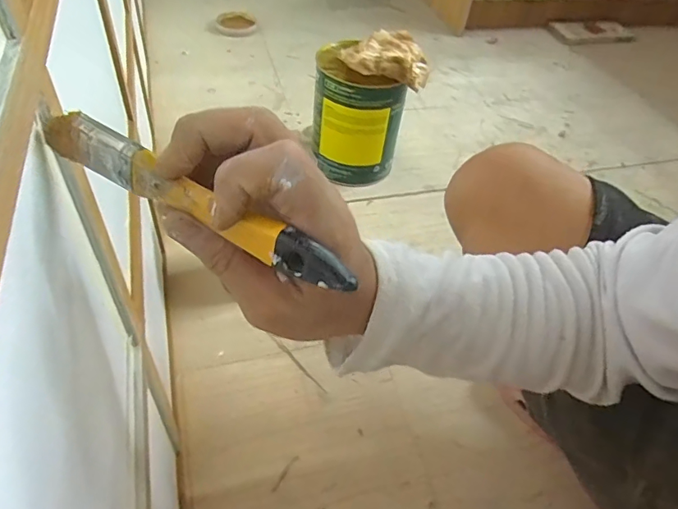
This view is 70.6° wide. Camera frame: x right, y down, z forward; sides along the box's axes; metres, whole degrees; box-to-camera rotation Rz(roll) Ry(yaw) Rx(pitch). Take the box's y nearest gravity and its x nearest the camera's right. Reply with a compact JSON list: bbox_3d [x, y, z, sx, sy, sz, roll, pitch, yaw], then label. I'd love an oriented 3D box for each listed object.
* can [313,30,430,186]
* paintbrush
[{"bbox_3d":[0.050,-0.260,0.879,0.175,0.240,0.153,18,49,12],"label":"can"},{"bbox_3d":[-0.062,-0.024,0.203,0.149,0.019,0.012,27,51,10],"label":"paintbrush"}]

